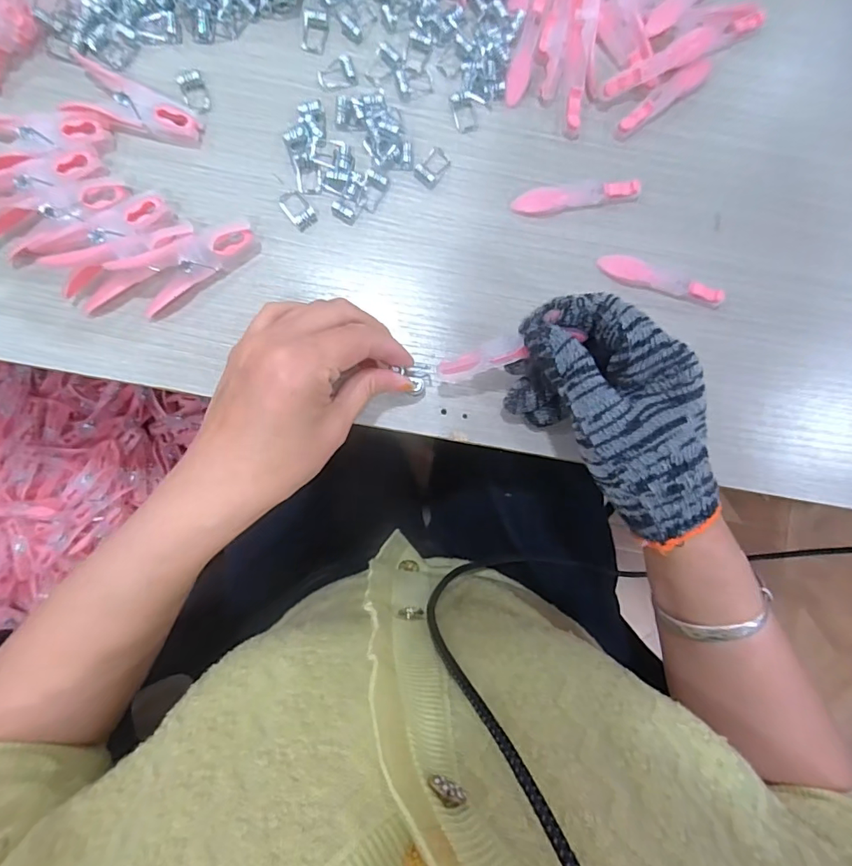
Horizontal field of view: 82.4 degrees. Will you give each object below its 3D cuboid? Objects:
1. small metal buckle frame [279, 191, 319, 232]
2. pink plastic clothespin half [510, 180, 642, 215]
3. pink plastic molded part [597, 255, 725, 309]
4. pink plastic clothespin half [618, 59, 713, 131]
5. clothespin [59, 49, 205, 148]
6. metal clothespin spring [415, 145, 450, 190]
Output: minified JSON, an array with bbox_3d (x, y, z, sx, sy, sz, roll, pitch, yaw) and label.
[{"bbox_3d":[-0.078,-0.137,0.297,0.015,0.004,0.024,-41,90,-4],"label":"small metal buckle frame"},{"bbox_3d":[0.093,-0.148,0.300,0.078,0.008,0.015,-10,88,-3],"label":"pink plastic clothespin half"},{"bbox_3d":[0.146,-0.094,0.300,0.078,0.010,0.015,19,86,-2],"label":"pink plastic molded part"},{"bbox_3d":[0.150,-0.212,0.304,0.073,0.006,0.013,-35,89,-4],"label":"pink plastic clothespin half"},{"bbox_3d":[-0.172,-0.191,0.290,0.073,0.011,0.030,17,86,-2],"label":"clothespin"},{"bbox_3d":[0.005,-0.164,0.300,0.016,0.004,0.023,43,86,0],"label":"metal clothespin spring"}]

